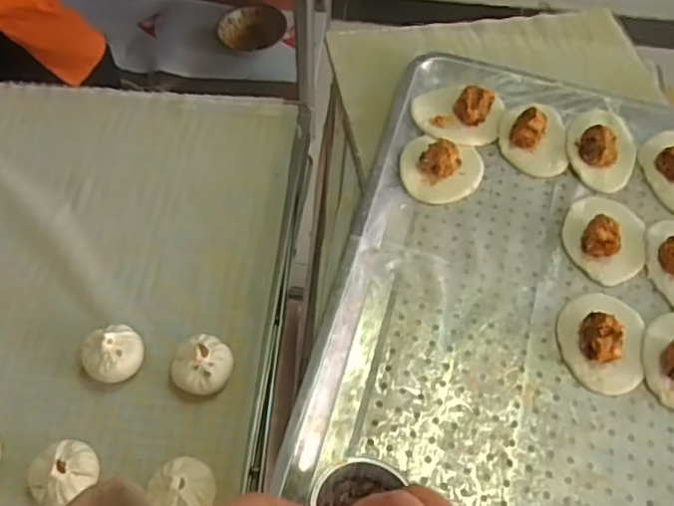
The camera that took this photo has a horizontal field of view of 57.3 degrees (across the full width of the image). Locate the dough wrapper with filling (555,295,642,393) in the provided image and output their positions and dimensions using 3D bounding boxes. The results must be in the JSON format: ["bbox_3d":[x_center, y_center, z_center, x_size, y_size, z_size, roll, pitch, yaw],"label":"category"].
[{"bbox_3d":[0.247,0.078,0.569,0.074,0.031,0.093,12,60,4],"label":"dough wrapper with filling"}]

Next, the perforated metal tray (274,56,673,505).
[{"bbox_3d":[0.197,0.050,0.586,0.393,0.037,0.568,14,60,5],"label":"perforated metal tray"}]

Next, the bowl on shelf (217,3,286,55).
[{"bbox_3d":[-0.226,-0.597,1.647,0.153,0.058,0.154,1,60,-2],"label":"bowl on shelf"}]

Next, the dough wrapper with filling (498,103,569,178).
[{"bbox_3d":[0.220,-0.135,0.688,0.073,0.033,0.100,7,60,1],"label":"dough wrapper with filling"}]

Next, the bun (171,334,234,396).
[{"bbox_3d":[-0.125,0.102,0.568,0.053,0.034,0.052,1,60,-2],"label":"bun"}]

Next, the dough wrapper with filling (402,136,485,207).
[{"bbox_3d":[0.114,-0.094,0.659,0.088,0.034,0.080,1,60,-2],"label":"dough wrapper with filling"}]

